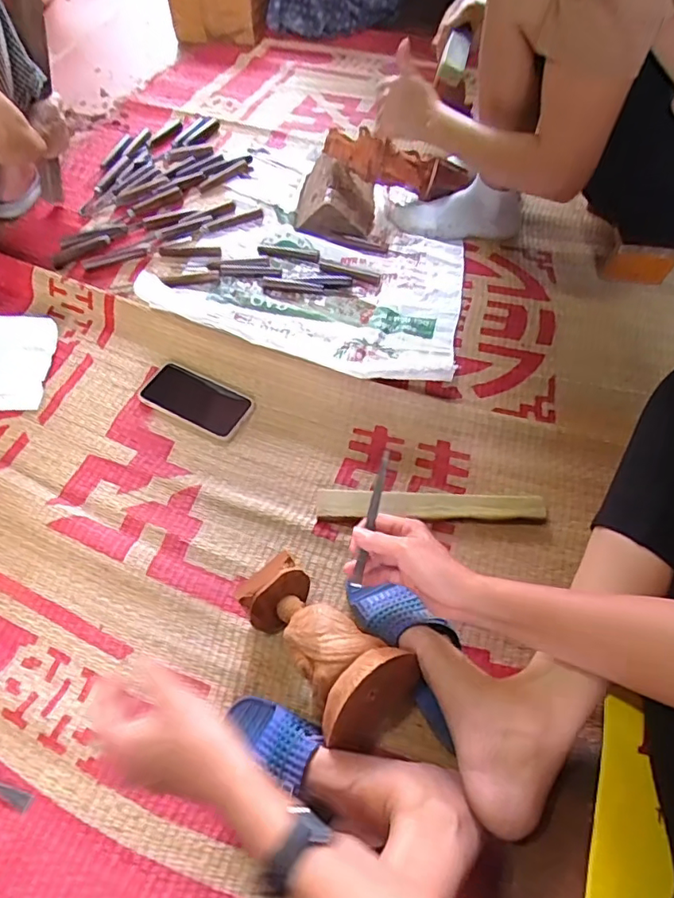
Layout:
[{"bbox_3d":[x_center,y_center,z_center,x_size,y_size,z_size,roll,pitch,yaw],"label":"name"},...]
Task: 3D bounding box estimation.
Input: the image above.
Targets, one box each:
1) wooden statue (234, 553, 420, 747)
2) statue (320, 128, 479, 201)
[{"bbox_3d":[-0.020,0.196,0.559,0.091,0.102,0.182,-38,59,-23],"label":"wooden statue"},{"bbox_3d":[0.111,-0.522,1.007,0.270,0.094,0.086,13,57,-10],"label":"statue"}]

